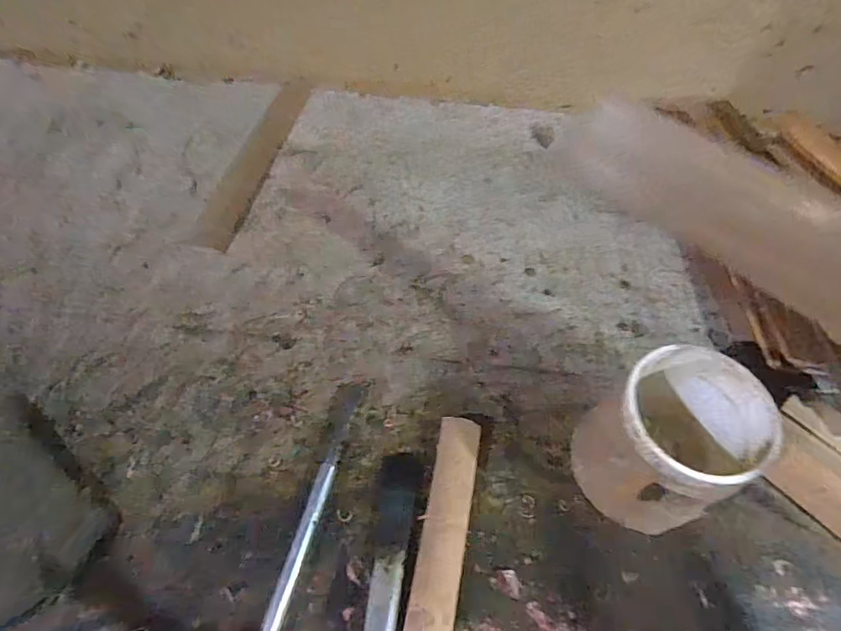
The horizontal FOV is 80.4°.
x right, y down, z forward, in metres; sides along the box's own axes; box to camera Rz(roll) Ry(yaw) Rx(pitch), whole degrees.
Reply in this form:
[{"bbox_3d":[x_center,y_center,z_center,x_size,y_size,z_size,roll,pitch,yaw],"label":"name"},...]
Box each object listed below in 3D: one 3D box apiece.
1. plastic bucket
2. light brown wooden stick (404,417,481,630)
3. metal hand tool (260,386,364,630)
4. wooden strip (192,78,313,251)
[{"bbox_3d":[0.175,0.090,0.364,0.096,0.116,0.097,2,52,-3],"label":"plastic bucket"},{"bbox_3d":[0.012,0.179,0.343,0.033,0.018,0.231,11,52,4],"label":"light brown wooden stick"},{"bbox_3d":[-0.082,0.154,0.358,0.011,0.008,0.239,12,52,5],"label":"metal hand tool"},{"bbox_3d":[-0.209,-0.210,0.644,0.053,0.007,0.351,8,52,2],"label":"wooden strip"}]

